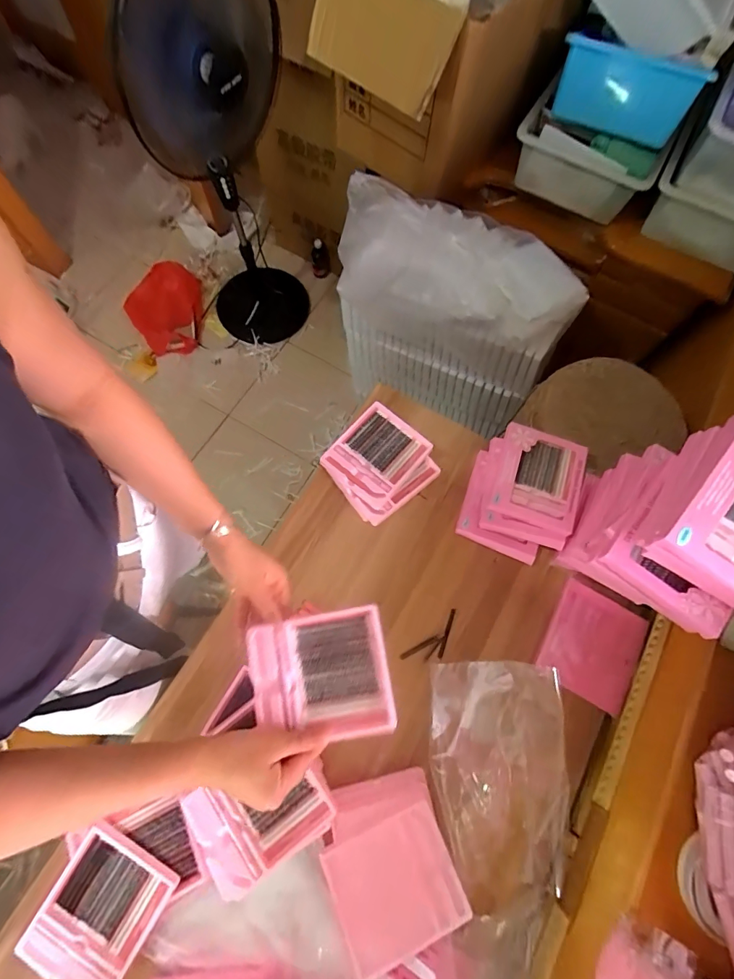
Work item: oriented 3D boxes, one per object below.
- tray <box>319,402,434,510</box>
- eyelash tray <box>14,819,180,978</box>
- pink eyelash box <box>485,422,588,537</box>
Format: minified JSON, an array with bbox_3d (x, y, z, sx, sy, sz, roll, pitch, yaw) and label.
[{"bbox_3d":[0.016,-0.062,0.736,0.136,0.024,0.157,38,75,10],"label":"tray"},{"bbox_3d":[-0.343,0.541,0.536,0.134,0.020,0.154,30,73,8],"label":"eyelash tray"},{"bbox_3d":[0.285,-0.020,0.699,0.135,0.031,0.159,18,72,4],"label":"pink eyelash box"}]

